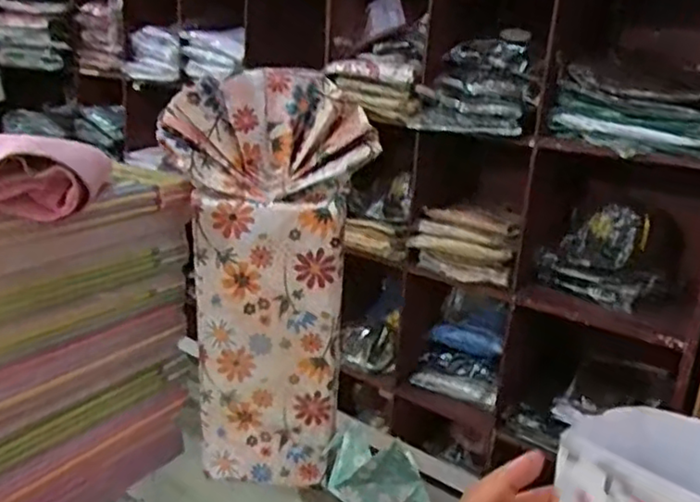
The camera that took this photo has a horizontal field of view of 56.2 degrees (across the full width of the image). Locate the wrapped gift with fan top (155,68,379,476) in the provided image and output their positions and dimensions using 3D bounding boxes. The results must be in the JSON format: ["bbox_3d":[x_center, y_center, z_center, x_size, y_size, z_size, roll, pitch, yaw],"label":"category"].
[{"bbox_3d":[-0.064,0.029,0.476,0.138,0.292,0.050,2,19,-8],"label":"wrapped gift with fan top"}]

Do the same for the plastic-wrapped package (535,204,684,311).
[{"bbox_3d":[0.522,0.006,1.326,0.257,0.169,0.097,12,20,22],"label":"plastic-wrapped package"}]

